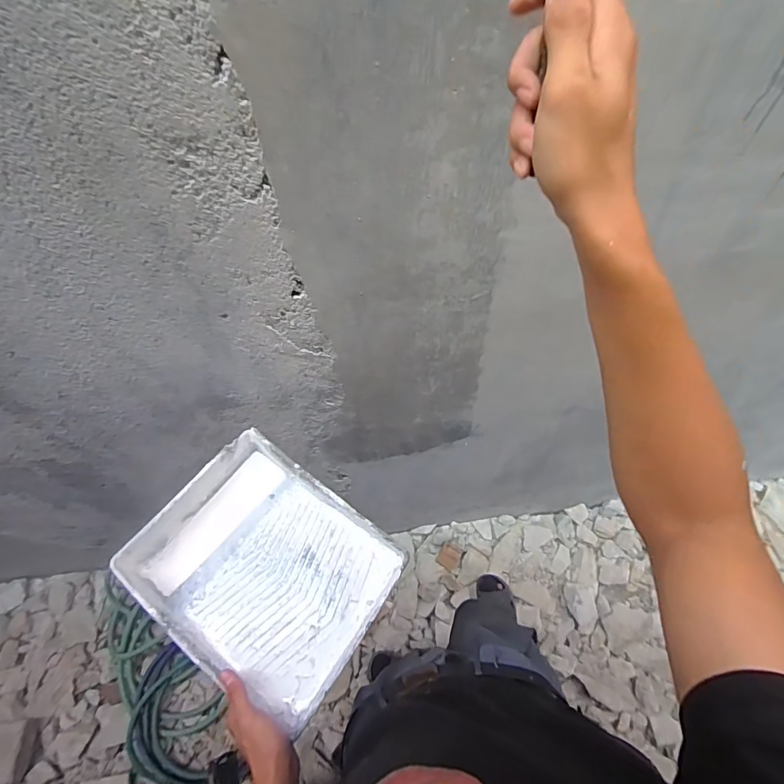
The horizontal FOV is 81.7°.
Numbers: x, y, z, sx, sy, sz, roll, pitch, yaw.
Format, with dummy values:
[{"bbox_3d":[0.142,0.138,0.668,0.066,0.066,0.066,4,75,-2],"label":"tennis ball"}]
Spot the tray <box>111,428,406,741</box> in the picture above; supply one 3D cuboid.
[{"bbox_3d":[-0.188,0.262,0.684,0.348,0.070,0.276,31,65,21],"label":"tray"}]

